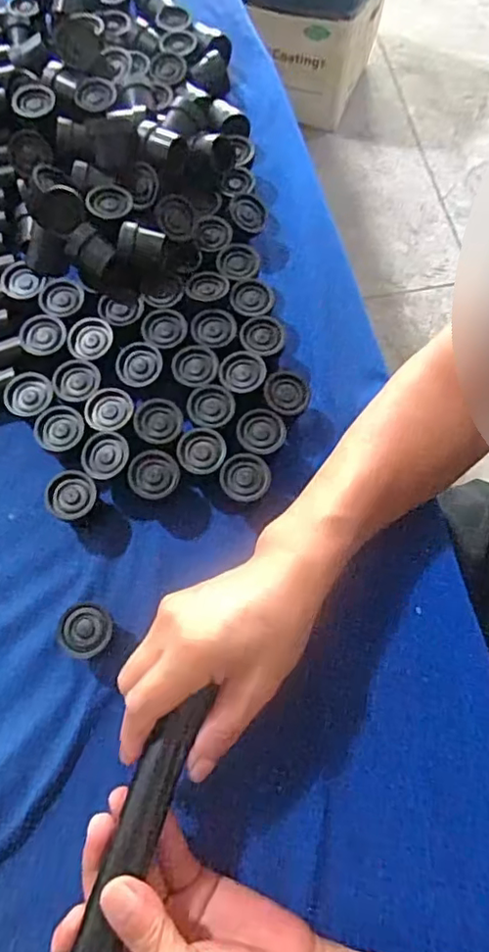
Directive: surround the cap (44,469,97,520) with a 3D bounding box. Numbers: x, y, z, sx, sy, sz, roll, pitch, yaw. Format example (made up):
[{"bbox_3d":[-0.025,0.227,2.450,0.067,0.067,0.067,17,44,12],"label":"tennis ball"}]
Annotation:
[{"bbox_3d":[-0.123,0.018,0.415,0.035,0.032,0.034,0,68,0],"label":"cap"}]

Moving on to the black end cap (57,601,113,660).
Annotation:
[{"bbox_3d":[-0.104,0.104,0.382,0.037,0.029,0.034,0,68,0],"label":"black end cap"}]

